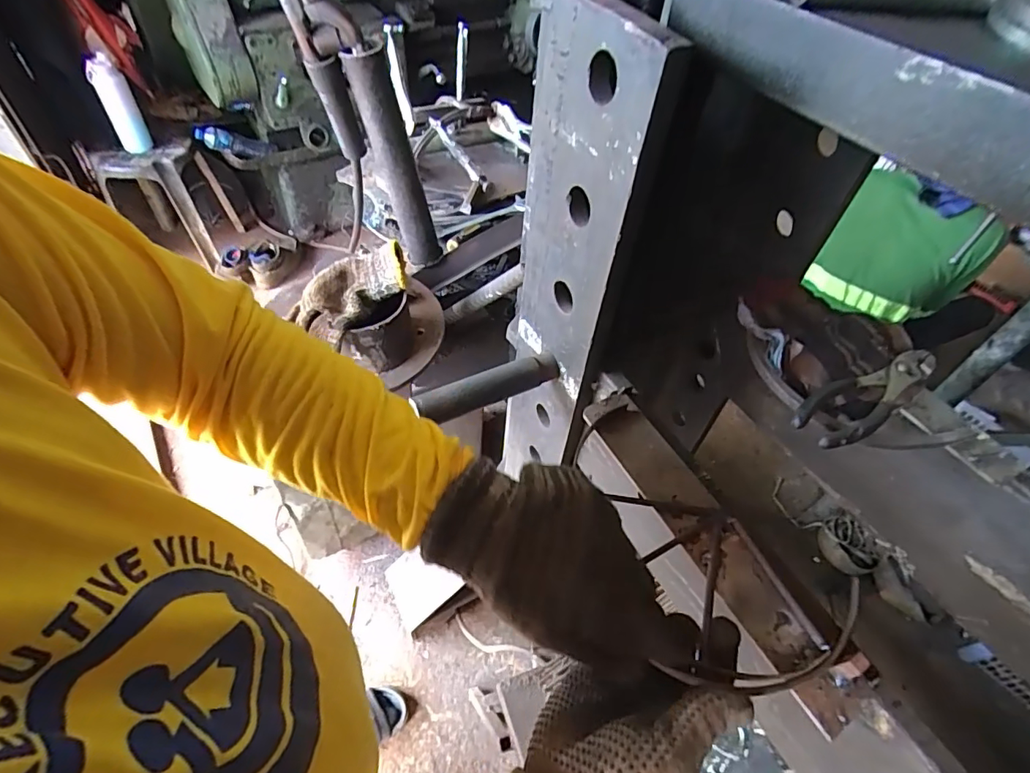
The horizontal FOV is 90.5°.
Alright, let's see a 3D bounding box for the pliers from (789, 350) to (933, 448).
[{"bbox_3d":[0.337,0.004,0.487,0.191,0.014,0.054,-27,57,-25],"label":"pliers"}]

